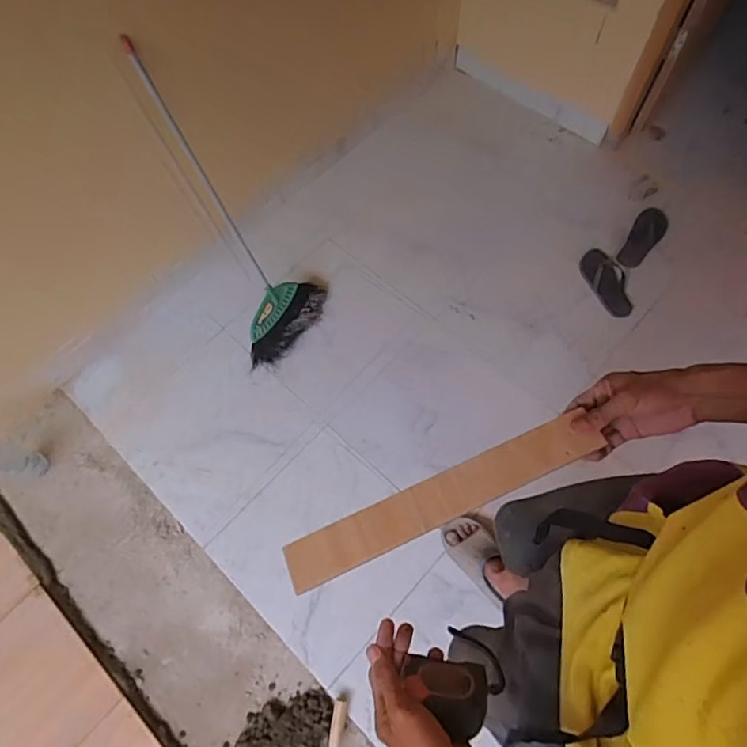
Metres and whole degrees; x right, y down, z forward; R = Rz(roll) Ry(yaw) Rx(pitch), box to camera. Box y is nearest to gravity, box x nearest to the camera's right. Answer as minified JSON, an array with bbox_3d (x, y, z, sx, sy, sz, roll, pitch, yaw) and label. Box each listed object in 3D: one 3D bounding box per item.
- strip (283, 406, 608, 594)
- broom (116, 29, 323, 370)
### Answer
[{"bbox_3d":[0.071,0.148,0.623,0.369,0.014,0.056,-26,67,1],"label":"strip"},{"bbox_3d":[-0.435,-0.460,1.556,0.327,0.922,0.158,-36,40,-12],"label":"broom"}]

